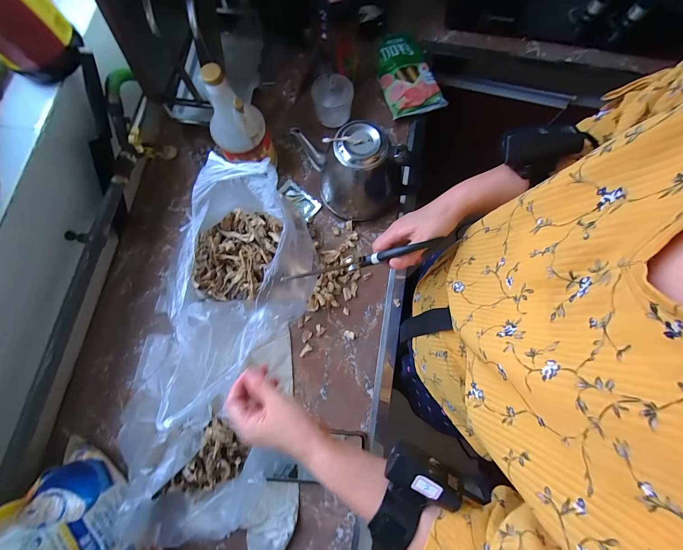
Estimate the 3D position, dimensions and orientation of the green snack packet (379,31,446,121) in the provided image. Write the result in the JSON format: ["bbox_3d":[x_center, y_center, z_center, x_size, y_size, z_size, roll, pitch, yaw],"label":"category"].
[{"bbox_3d":[0.137,-0.426,0.611,0.115,0.029,0.185,-14,78,-4],"label":"green snack packet"}]

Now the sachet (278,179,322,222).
[{"bbox_3d":[-0.086,-0.151,0.578,0.089,0.009,0.043,39,80,8],"label":"sachet"}]

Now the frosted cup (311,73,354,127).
[{"bbox_3d":[-0.016,-0.348,0.578,0.075,0.070,0.061,6,77,1],"label":"frosted cup"}]

